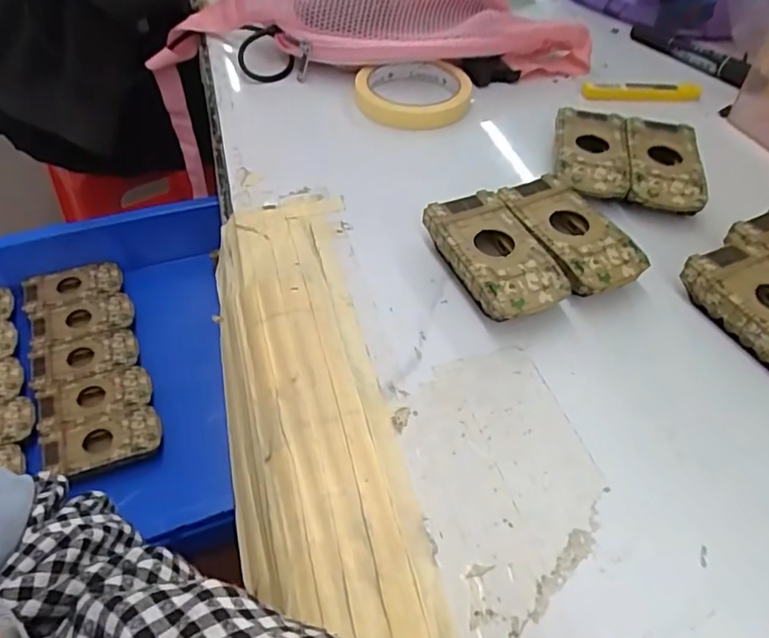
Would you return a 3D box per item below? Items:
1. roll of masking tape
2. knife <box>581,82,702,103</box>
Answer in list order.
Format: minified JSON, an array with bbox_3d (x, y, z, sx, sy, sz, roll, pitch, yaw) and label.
[{"bbox_3d":[0.025,-0.195,0.491,0.090,0.021,0.090,1,49,-1],"label":"roll of masking tape"},{"bbox_3d":[0.228,-0.202,0.505,0.103,0.009,0.012,-2,49,-4],"label":"knife"}]

